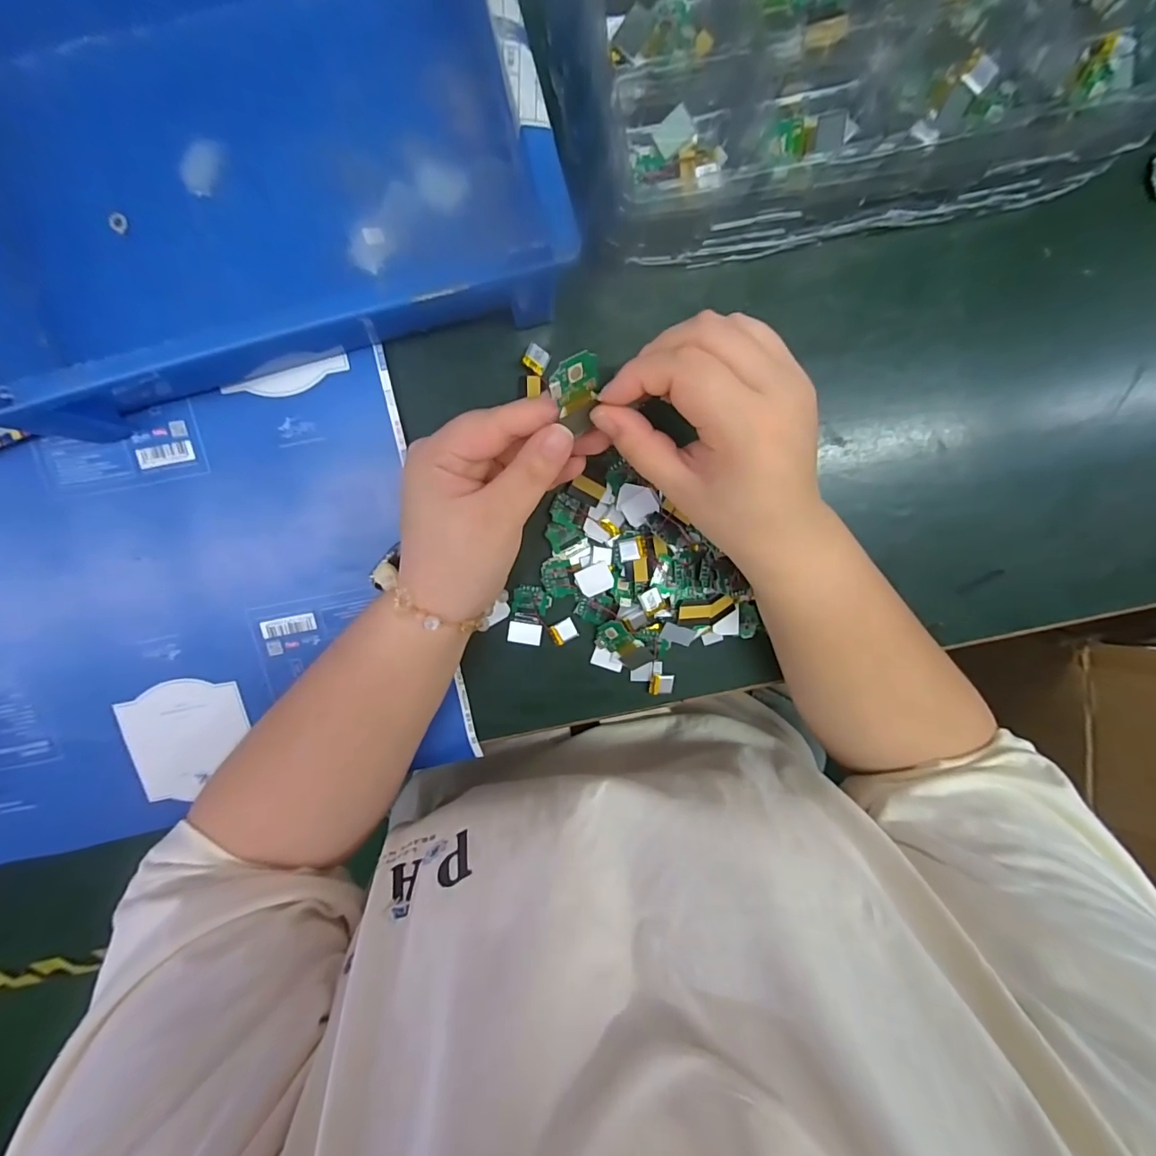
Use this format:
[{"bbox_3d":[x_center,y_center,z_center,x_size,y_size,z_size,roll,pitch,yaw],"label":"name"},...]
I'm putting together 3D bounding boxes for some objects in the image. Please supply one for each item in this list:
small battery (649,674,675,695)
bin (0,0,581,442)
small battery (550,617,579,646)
[{"bbox_3d":[0.057,0.073,0.341,0.017,0.006,0.014,6,97,-5],"label":"small battery"},{"bbox_3d":[-0.169,-0.211,0.253,0.315,0.070,0.203,-17,98,-2],"label":"bin"},{"bbox_3d":[-0.009,0.036,0.329,0.017,0.004,0.014,-27,98,0],"label":"small battery"}]

